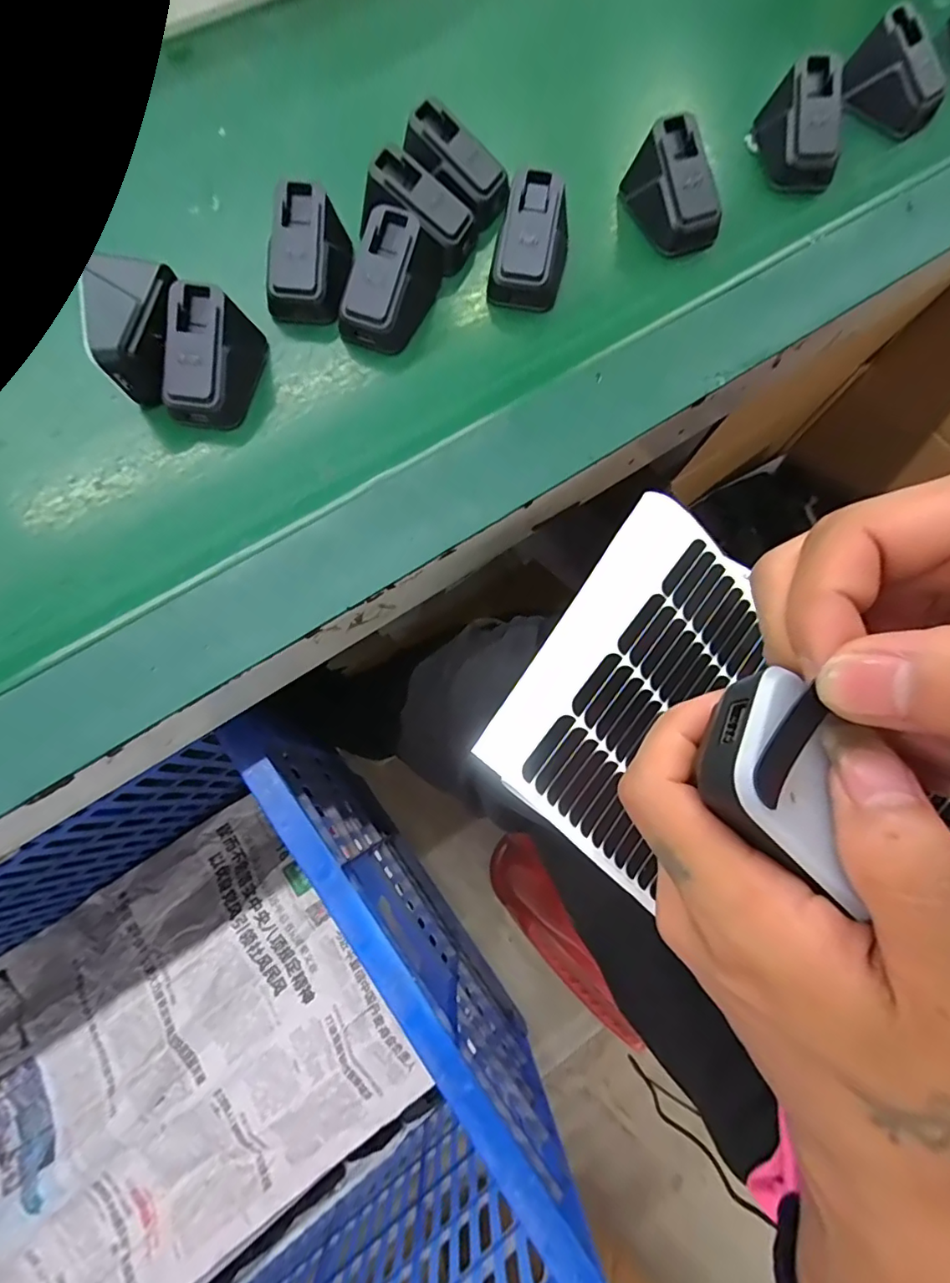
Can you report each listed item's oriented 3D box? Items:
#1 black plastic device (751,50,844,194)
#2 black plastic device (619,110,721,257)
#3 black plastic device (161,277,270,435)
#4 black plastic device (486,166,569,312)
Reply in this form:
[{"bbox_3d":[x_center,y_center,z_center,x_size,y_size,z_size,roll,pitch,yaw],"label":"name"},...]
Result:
[{"bbox_3d":[0.219,-0.343,0.352,0.044,0.038,0.063,-2,71,-1],"label":"black plastic device"},{"bbox_3d":[0.128,-0.286,0.339,0.048,0.047,0.068,-21,73,-7],"label":"black plastic device"},{"bbox_3d":[-0.146,-0.157,0.293,0.037,0.041,0.068,8,71,2],"label":"black plastic device"},{"bbox_3d":[0.035,-0.241,0.327,0.041,0.048,0.058,13,72,4],"label":"black plastic device"}]

